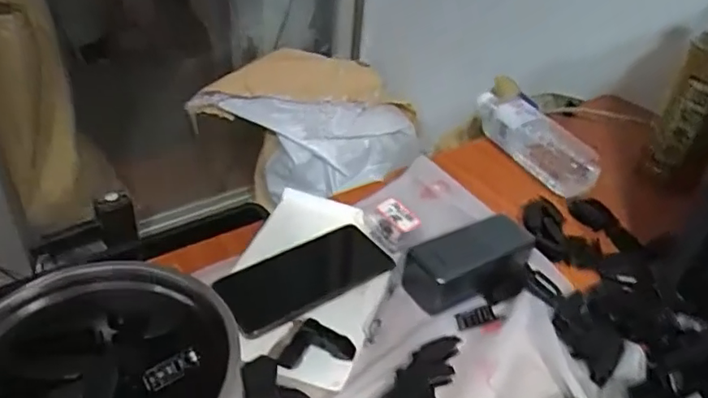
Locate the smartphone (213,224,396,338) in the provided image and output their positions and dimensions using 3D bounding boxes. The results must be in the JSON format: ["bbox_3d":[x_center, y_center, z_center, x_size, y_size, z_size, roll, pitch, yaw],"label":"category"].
[{"bbox_3d":[-0.047,0.075,0.553,0.161,0.009,0.078,-21,44,-30],"label":"smartphone"}]

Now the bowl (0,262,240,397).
[{"bbox_3d":[-0.192,0.143,0.419,0.204,0.061,0.197,3,37,-2],"label":"bowl"}]

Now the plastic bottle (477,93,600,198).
[{"bbox_3d":[0.234,-0.085,0.758,0.054,0.061,0.208,-17,42,-25],"label":"plastic bottle"}]

